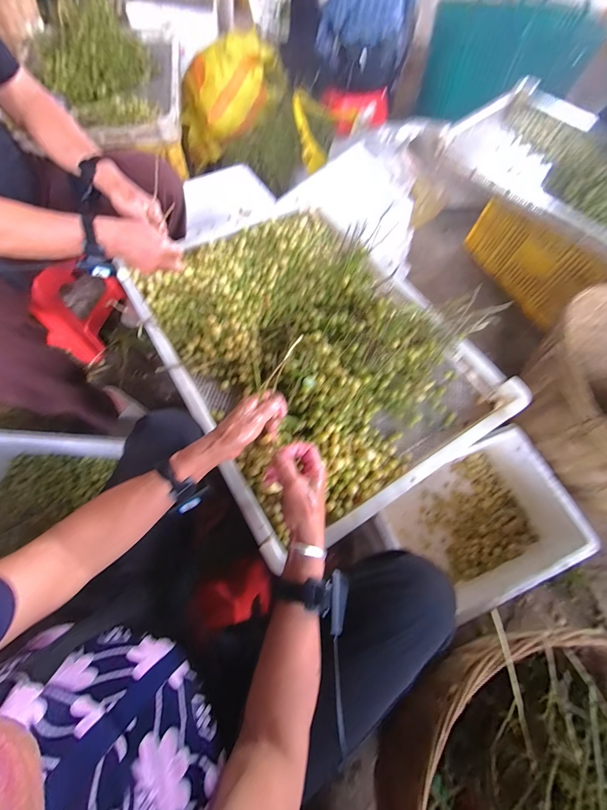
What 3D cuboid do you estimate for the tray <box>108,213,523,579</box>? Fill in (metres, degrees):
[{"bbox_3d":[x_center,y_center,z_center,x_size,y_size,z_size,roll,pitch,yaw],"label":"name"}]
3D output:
[{"bbox_3d":[0.020,-0.153,0.673,0.585,0.099,0.732,-27,71,-11],"label":"tray"}]

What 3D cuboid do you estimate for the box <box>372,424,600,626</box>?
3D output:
[{"bbox_3d":[0.437,0.270,0.770,0.370,0.191,0.291,-22,70,-10],"label":"box"}]

